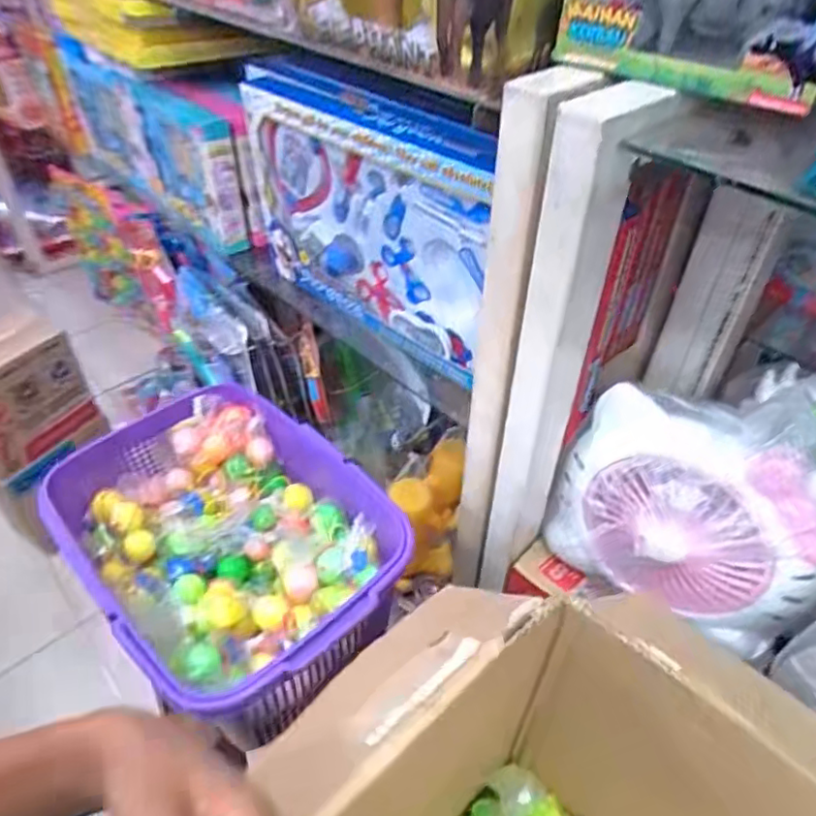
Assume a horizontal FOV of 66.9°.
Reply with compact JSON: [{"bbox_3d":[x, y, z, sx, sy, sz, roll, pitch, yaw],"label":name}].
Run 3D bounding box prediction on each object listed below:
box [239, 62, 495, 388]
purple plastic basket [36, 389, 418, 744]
[{"bbox_3d":[-0.075,-0.247,0.773,0.090,0.279,0.422,-27,49,-27],"label":"box"},{"bbox_3d":[-0.204,0.148,0.729,0.304,0.139,0.418,-33,52,-31],"label":"purple plastic basket"}]

